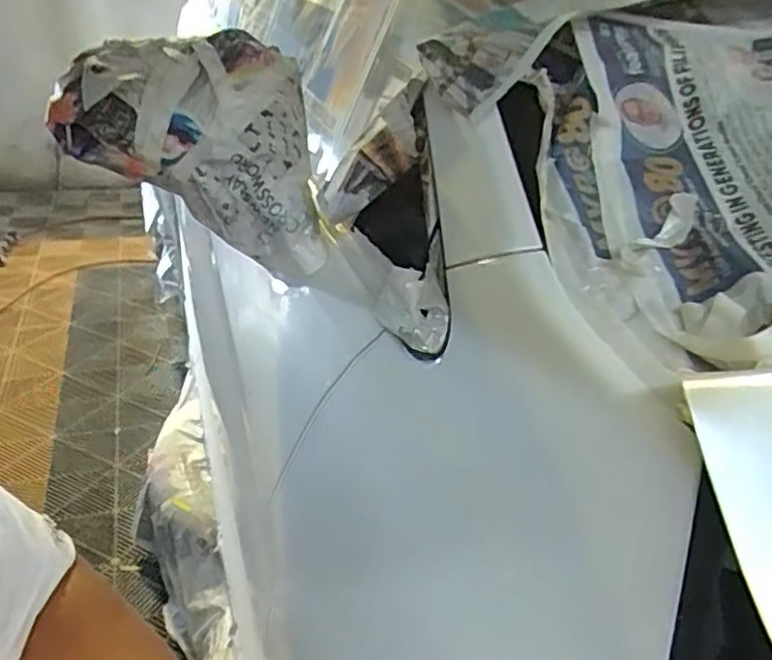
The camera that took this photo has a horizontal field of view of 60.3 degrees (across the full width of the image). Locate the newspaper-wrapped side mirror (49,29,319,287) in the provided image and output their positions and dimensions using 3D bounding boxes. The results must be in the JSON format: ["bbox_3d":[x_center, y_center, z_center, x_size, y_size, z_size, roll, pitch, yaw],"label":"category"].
[{"bbox_3d":[-0.200,-0.187,0.692,0.300,0.197,0.110,10,29,7],"label":"newspaper-wrapped side mirror"}]

